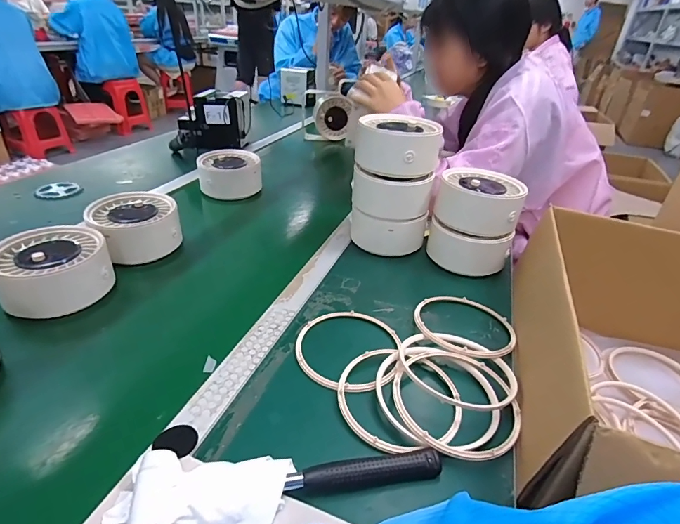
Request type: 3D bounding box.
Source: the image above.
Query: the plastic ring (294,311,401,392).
[{"bbox_3d":[0.011,0.106,0.510,0.135,0.017,0.142,4,32,-2],"label":"plastic ring"}]

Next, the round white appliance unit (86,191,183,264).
[{"bbox_3d":[-0.349,-0.055,0.687,0.127,0.084,0.128,4,32,-2],"label":"round white appliance unit"}]

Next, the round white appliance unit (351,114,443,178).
[{"bbox_3d":[0.093,-0.200,0.675,0.131,0.073,0.120,4,32,-2],"label":"round white appliance unit"}]

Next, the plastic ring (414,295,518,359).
[{"bbox_3d":[0.175,0.081,0.560,0.139,0.014,0.136,4,32,-2],"label":"plastic ring"}]

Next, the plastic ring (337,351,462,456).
[{"bbox_3d":[0.067,0.147,0.447,0.135,0.010,0.139,4,32,-2],"label":"plastic ring"}]

